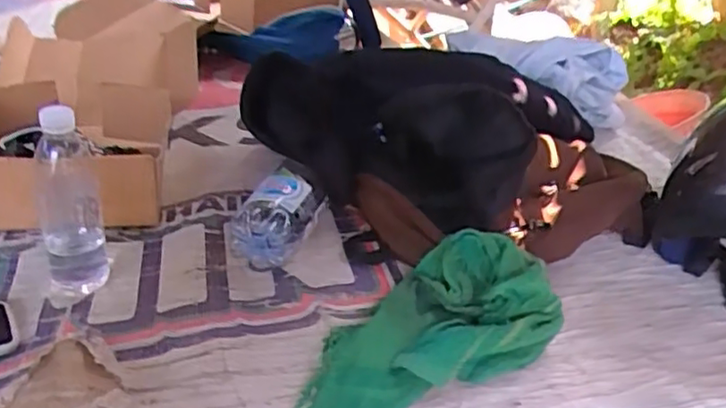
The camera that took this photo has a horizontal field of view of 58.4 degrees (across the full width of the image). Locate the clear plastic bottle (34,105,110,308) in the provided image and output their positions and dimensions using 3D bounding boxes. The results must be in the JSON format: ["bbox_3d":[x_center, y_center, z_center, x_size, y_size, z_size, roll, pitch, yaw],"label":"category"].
[{"bbox_3d":[-0.314,0.002,0.691,0.063,0.217,0.074,-8,33,-21],"label":"clear plastic bottle"}]

